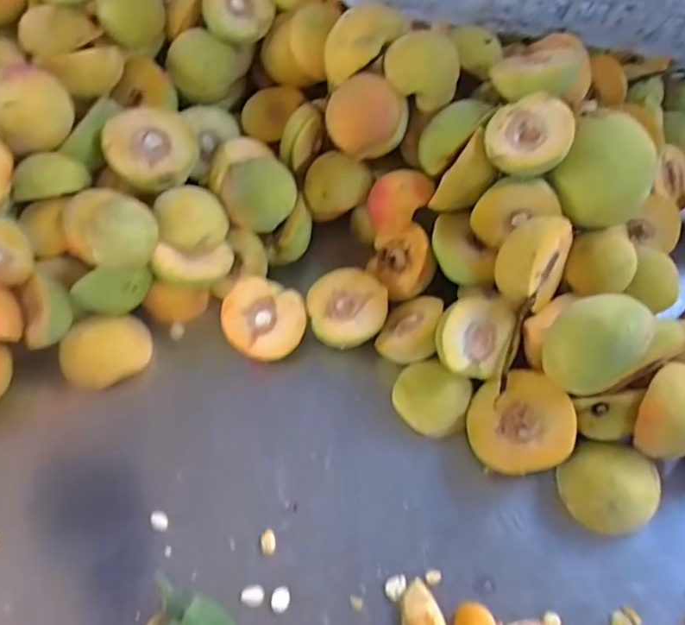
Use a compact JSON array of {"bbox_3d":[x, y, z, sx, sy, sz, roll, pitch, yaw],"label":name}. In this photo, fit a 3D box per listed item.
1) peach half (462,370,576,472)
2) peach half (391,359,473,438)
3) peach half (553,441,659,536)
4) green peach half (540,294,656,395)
[{"bbox_3d":[0.130,0.081,0.396,0.071,0.027,0.071,-14,58,24],"label":"peach half"},{"bbox_3d":[0.067,0.064,0.415,0.060,0.026,0.046,29,66,18],"label":"peach half"},{"bbox_3d":[0.182,0.118,0.374,0.054,0.033,0.057,-1,60,2],"label":"peach half"},{"bbox_3d":[0.162,0.020,0.354,0.052,0.071,0.035,45,29,25],"label":"green peach half"}]

